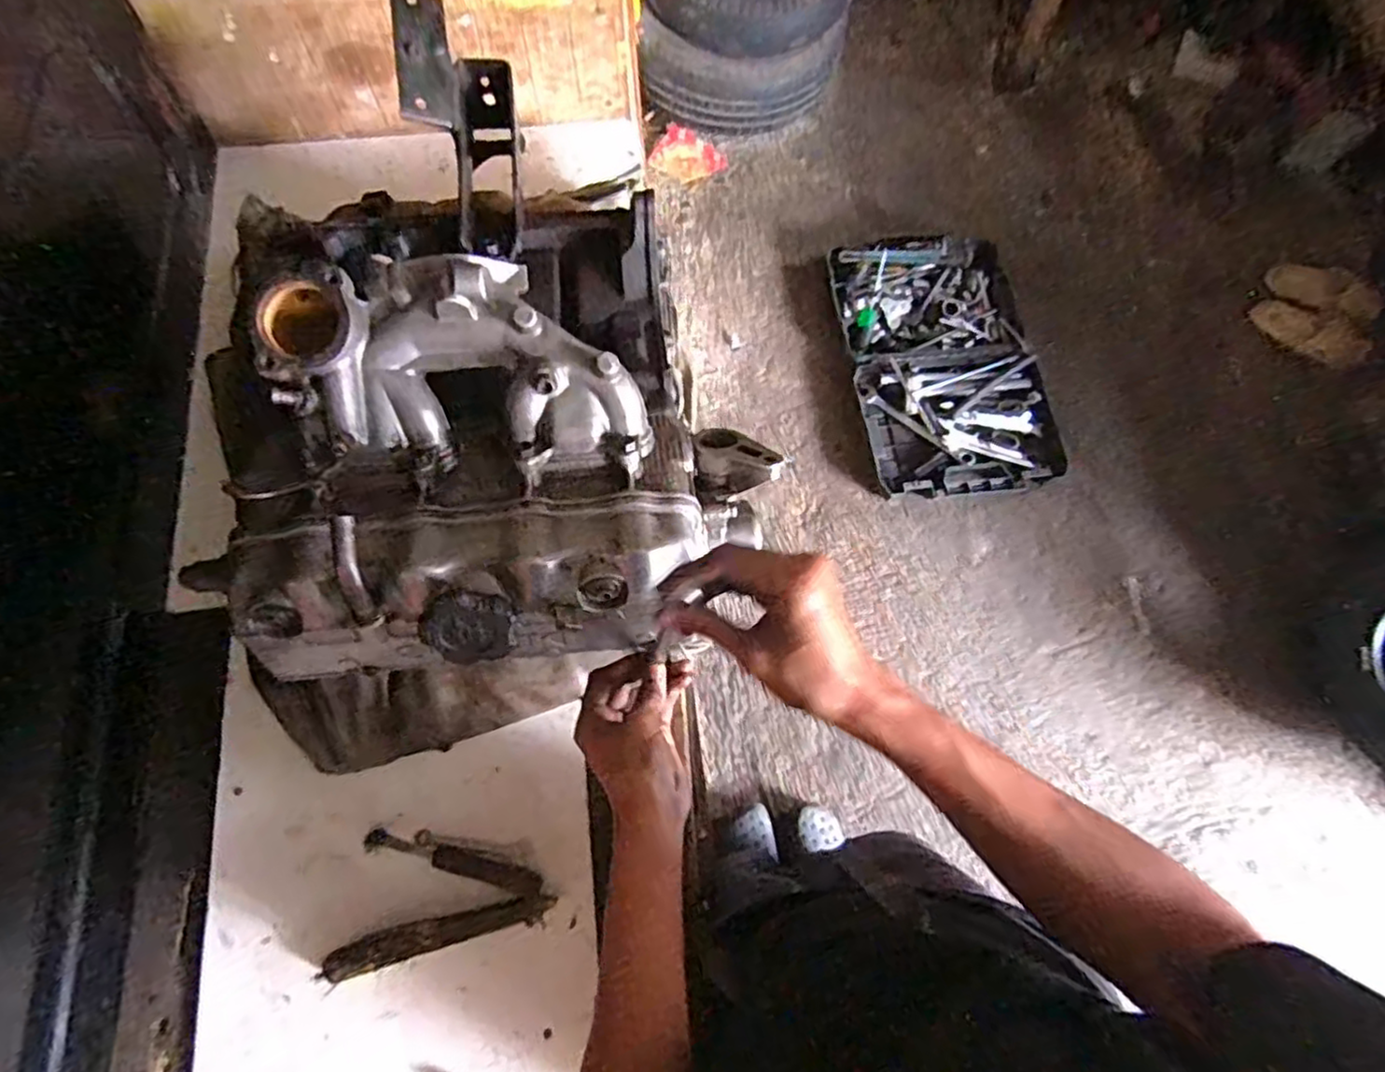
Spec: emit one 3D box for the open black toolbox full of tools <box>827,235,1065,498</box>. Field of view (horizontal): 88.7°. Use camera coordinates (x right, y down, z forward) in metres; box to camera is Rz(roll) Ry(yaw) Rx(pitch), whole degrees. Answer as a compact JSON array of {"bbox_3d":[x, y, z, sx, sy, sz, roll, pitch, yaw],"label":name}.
[{"bbox_3d":[0.570,-0.397,1.606,0.417,0.076,0.622,-9,71,-2],"label":"open black toolbox full of tools"}]

